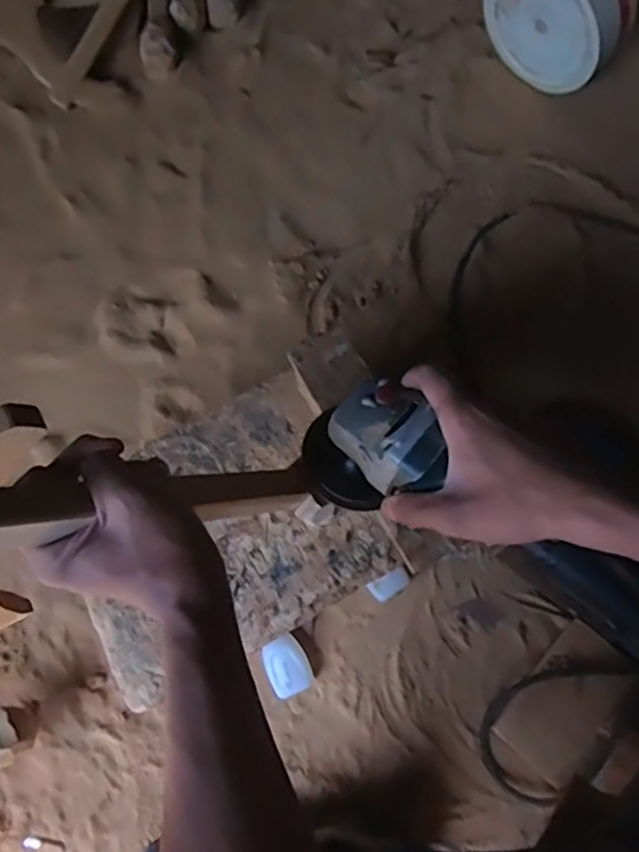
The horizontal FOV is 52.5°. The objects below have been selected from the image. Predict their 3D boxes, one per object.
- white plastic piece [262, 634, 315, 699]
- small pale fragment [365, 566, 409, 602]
[{"bbox_3d":[-0.034,0.257,0.694,0.045,0.023,0.057,-26,76,-6],"label":"white plastic piece"},{"bbox_3d":[0.076,0.175,0.710,0.043,0.024,0.024,-28,77,-7],"label":"small pale fragment"}]

